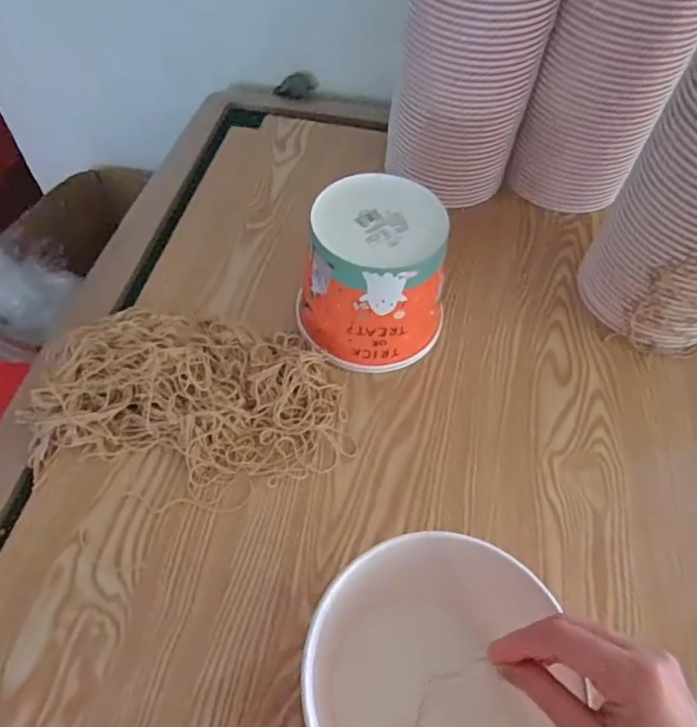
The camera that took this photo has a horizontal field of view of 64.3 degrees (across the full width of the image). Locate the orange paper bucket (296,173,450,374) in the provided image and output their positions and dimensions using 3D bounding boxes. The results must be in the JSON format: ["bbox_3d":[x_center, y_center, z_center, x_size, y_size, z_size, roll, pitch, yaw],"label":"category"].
[{"bbox_3d":[0.026,-0.087,0.572,0.151,0.145,0.140,1,56,-2],"label":"orange paper bucket"}]

